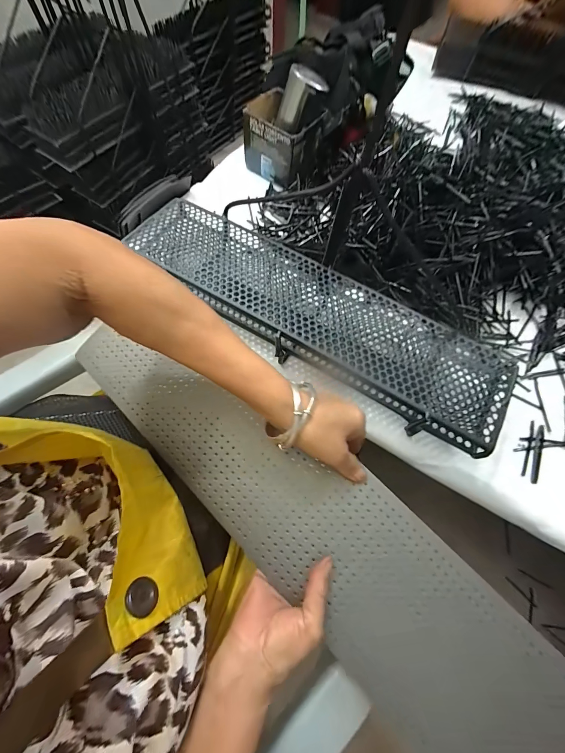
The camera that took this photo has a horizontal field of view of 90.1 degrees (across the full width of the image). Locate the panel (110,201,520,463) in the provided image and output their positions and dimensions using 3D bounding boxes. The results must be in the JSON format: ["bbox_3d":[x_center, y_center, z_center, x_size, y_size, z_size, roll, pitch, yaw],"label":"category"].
[{"bbox_3d":[0.032,-0.105,0.435,0.597,0.047,0.144,30,69,11],"label":"panel"}]

